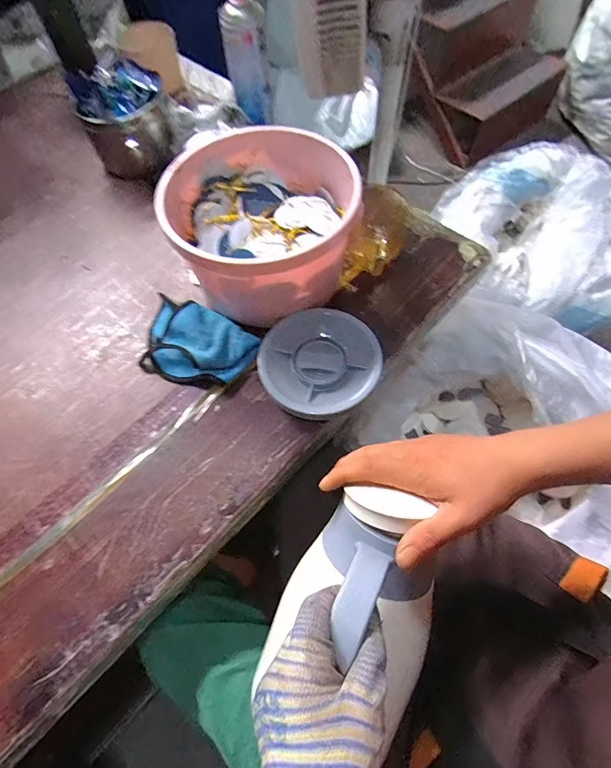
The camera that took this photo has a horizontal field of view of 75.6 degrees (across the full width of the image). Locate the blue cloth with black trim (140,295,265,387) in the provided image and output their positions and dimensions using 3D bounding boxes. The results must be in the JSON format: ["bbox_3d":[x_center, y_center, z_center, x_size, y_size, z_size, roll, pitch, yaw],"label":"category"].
[{"bbox_3d":[-0.135,-0.053,0.486,0.147,0.039,0.098,15,65,10],"label":"blue cloth with black trim"}]

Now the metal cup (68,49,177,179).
[{"bbox_3d":[-0.277,-0.416,0.635,0.113,0.113,0.120,-1,63,2],"label":"metal cup"}]

